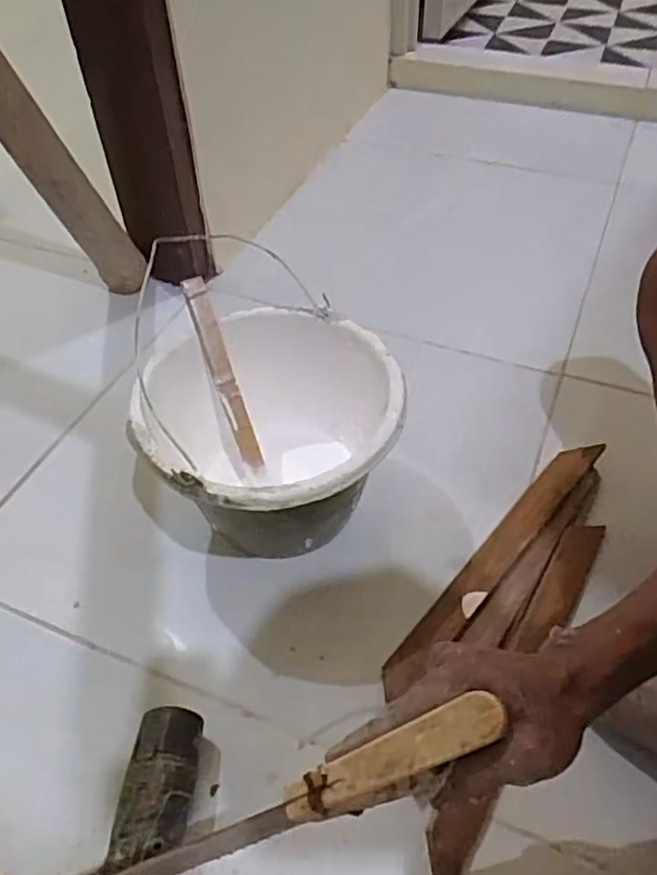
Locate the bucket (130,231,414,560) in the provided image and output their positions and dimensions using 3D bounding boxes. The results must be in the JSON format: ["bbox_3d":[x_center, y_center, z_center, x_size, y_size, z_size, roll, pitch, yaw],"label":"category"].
[{"bbox_3d":[-0.057,0.000,0.659,0.227,0.168,0.265,-8,47,-7],"label":"bucket"}]

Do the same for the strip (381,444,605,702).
[{"bbox_3d":[0.163,0.107,0.637,0.036,0.009,0.321,27,57,33],"label":"strip"}]

